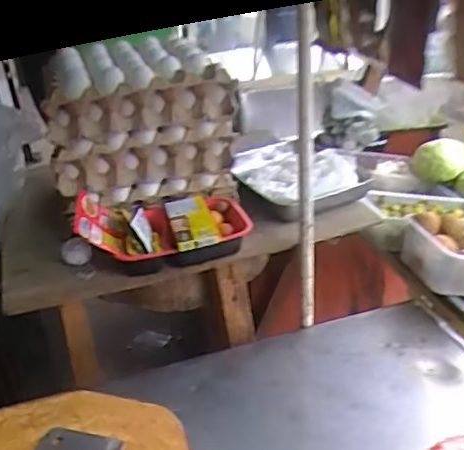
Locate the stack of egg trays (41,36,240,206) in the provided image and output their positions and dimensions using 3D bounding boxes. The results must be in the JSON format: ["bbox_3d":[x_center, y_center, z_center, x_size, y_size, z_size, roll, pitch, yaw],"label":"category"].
[{"bbox_3d":[-0.155,-0.183,1.037,0.296,0.204,0.250,-8,30,-8],"label":"stack of egg trays"}]

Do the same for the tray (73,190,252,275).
[{"bbox_3d":[-0.105,0.003,0.933,0.259,0.077,0.153,-10,30,-7],"label":"tray"}]

